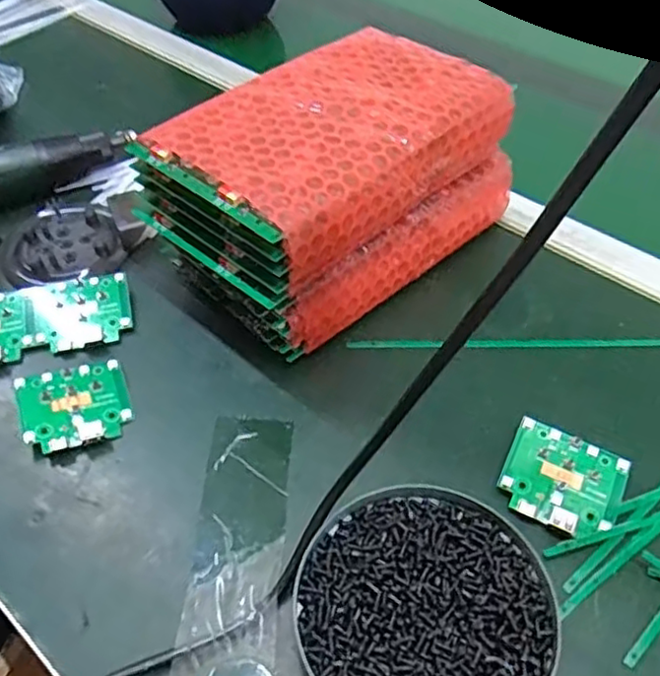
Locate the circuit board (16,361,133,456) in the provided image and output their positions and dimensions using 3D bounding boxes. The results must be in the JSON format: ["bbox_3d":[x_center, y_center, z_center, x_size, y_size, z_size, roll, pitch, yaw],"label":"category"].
[{"bbox_3d":[-0.145,0.039,0.374,0.057,0.015,0.051,-17,51,-14],"label":"circuit board"}]

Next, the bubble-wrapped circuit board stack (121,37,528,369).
[{"bbox_3d":[0.005,-0.099,0.429,0.219,0.111,0.131,-35,57,-27],"label":"bubble-wrapped circuit board stack"}]

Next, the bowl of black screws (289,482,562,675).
[{"bbox_3d":[0.042,0.121,0.297,0.110,0.020,0.113,0,49,0],"label":"bowl of black screws"}]

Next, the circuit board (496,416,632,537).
[{"bbox_3d":[0.122,0.075,0.345,0.058,0.012,0.053,22,52,18],"label":"circuit board"}]

